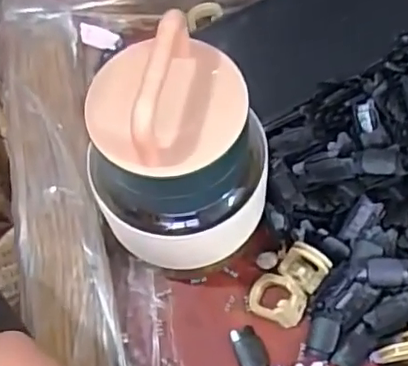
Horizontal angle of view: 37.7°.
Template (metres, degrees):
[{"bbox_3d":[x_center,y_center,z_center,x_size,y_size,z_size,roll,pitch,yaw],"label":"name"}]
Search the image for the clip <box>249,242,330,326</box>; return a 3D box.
[{"bbox_3d":[0.040,0.048,0.286,0.027,0.021,0.036,29,69,18],"label":"clip"}]

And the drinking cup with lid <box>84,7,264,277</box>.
[{"bbox_3d":[-0.011,-0.006,0.245,0.071,0.115,0.058,-20,63,-5],"label":"drinking cup with lid"}]

